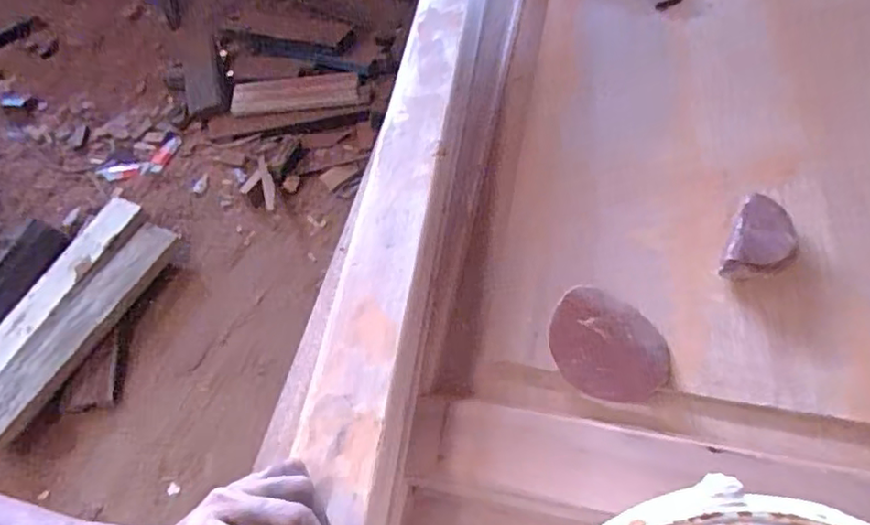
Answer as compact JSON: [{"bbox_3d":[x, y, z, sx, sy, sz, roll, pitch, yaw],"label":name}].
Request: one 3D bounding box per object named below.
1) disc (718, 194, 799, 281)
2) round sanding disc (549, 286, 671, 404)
[{"bbox_3d":[0.254,-0.015,0.476,0.047,0.019,0.084,23,60,20],"label":"disc"},{"bbox_3d":[0.121,0.060,0.434,0.084,0.011,0.071,31,80,12],"label":"round sanding disc"}]

